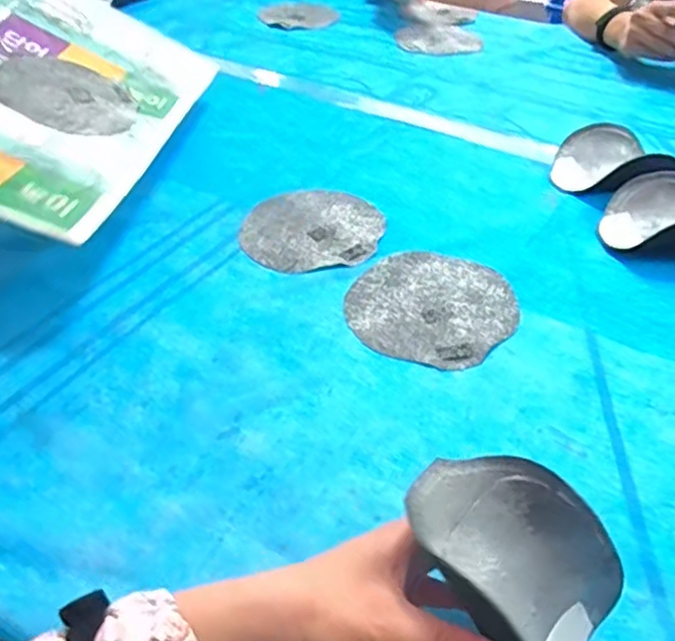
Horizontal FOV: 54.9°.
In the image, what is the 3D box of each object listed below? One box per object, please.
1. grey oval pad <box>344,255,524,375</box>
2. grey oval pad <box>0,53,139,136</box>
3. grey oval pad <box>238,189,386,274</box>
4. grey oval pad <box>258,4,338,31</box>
[{"bbox_3d":[0.083,-0.015,0.570,0.141,0.004,0.140,14,45,17],"label":"grey oval pad"},{"bbox_3d":[-0.305,-0.250,0.715,0.156,0.007,0.135,41,44,18],"label":"grey oval pad"},{"bbox_3d":[-0.026,-0.096,0.668,0.143,0.004,0.136,-10,43,-8],"label":"grey oval pad"},{"bbox_3d":[-0.071,-0.556,1.187,0.140,0.011,0.135,-4,43,-2],"label":"grey oval pad"}]

